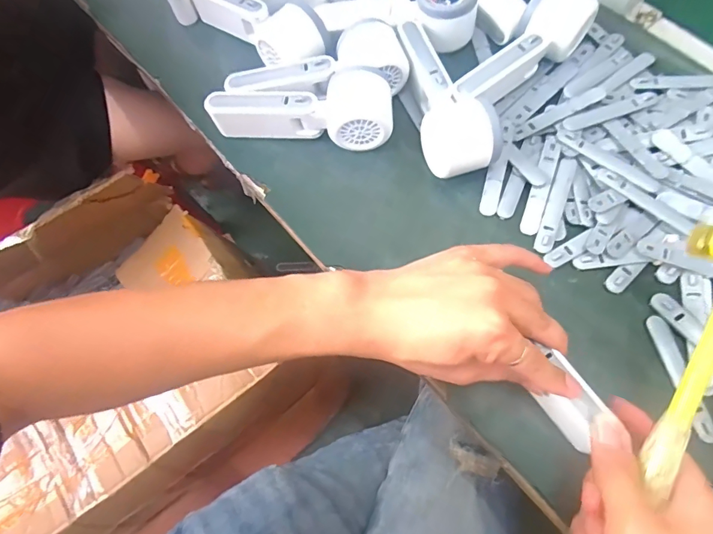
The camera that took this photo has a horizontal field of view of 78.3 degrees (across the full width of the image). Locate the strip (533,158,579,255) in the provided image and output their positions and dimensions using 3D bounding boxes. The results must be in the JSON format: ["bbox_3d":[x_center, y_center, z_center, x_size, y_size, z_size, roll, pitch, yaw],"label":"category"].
[{"bbox_3d":[0.175,-0.056,0.381,0.015,0.006,0.091,20,72,9],"label":"strip"}]

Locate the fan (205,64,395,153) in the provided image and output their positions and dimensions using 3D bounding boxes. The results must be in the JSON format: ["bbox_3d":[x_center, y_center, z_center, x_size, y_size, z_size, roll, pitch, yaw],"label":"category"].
[{"bbox_3d":[-0.050,-0.142,0.405,0.164,0.041,0.061,-2,70,1],"label":"fan"}]

